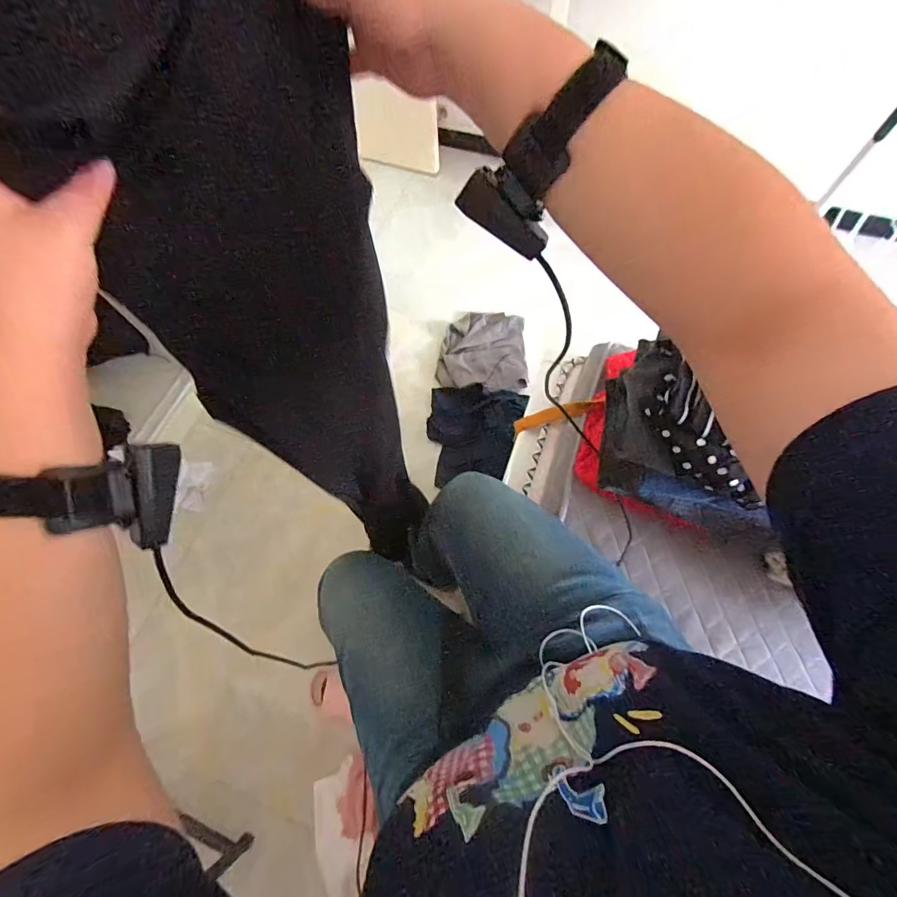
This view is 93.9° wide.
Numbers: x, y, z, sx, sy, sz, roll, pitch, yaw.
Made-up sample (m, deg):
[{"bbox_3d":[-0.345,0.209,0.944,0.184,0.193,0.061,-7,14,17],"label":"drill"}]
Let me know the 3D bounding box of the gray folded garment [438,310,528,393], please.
[{"bbox_3d":[0.115,-0.321,1.405,0.278,0.069,0.314,4,67,3],"label":"gray folded garment"}]

